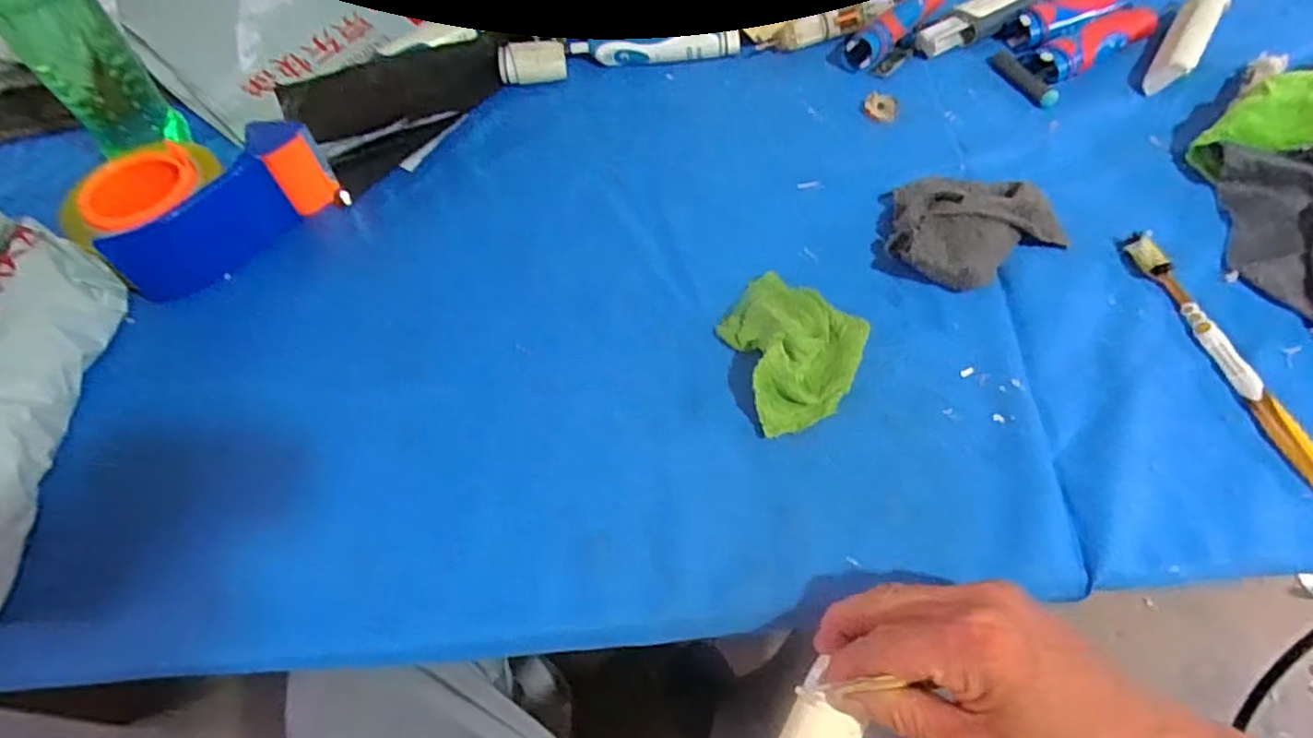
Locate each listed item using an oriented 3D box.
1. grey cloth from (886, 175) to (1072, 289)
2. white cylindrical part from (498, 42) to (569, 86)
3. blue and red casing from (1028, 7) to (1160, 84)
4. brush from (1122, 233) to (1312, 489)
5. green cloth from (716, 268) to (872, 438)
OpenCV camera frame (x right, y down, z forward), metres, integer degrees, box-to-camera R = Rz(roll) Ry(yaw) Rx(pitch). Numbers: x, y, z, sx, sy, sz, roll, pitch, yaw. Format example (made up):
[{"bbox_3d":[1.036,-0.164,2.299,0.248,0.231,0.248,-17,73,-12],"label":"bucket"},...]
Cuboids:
[{"bbox_3d":[0.212,-0.099,0.466,0.111,0.032,0.088,-10,56,-4],"label":"grey cloth"},{"bbox_3d":[-0.105,-0.261,0.595,0.058,0.025,0.032,-14,56,-6],"label":"white cylindrical part"},{"bbox_3d":[0.362,-0.271,0.570,0.127,0.022,0.036,-30,59,-16],"label":"blue and red casing"},{"bbox_3d":[0.339,-0.010,0.411,0.015,0.017,0.183,-12,56,-5],"label":"brush"},{"bbox_3d":[0.087,-0.018,0.429,0.080,0.030,0.104,-16,57,-8],"label":"green cloth"}]

